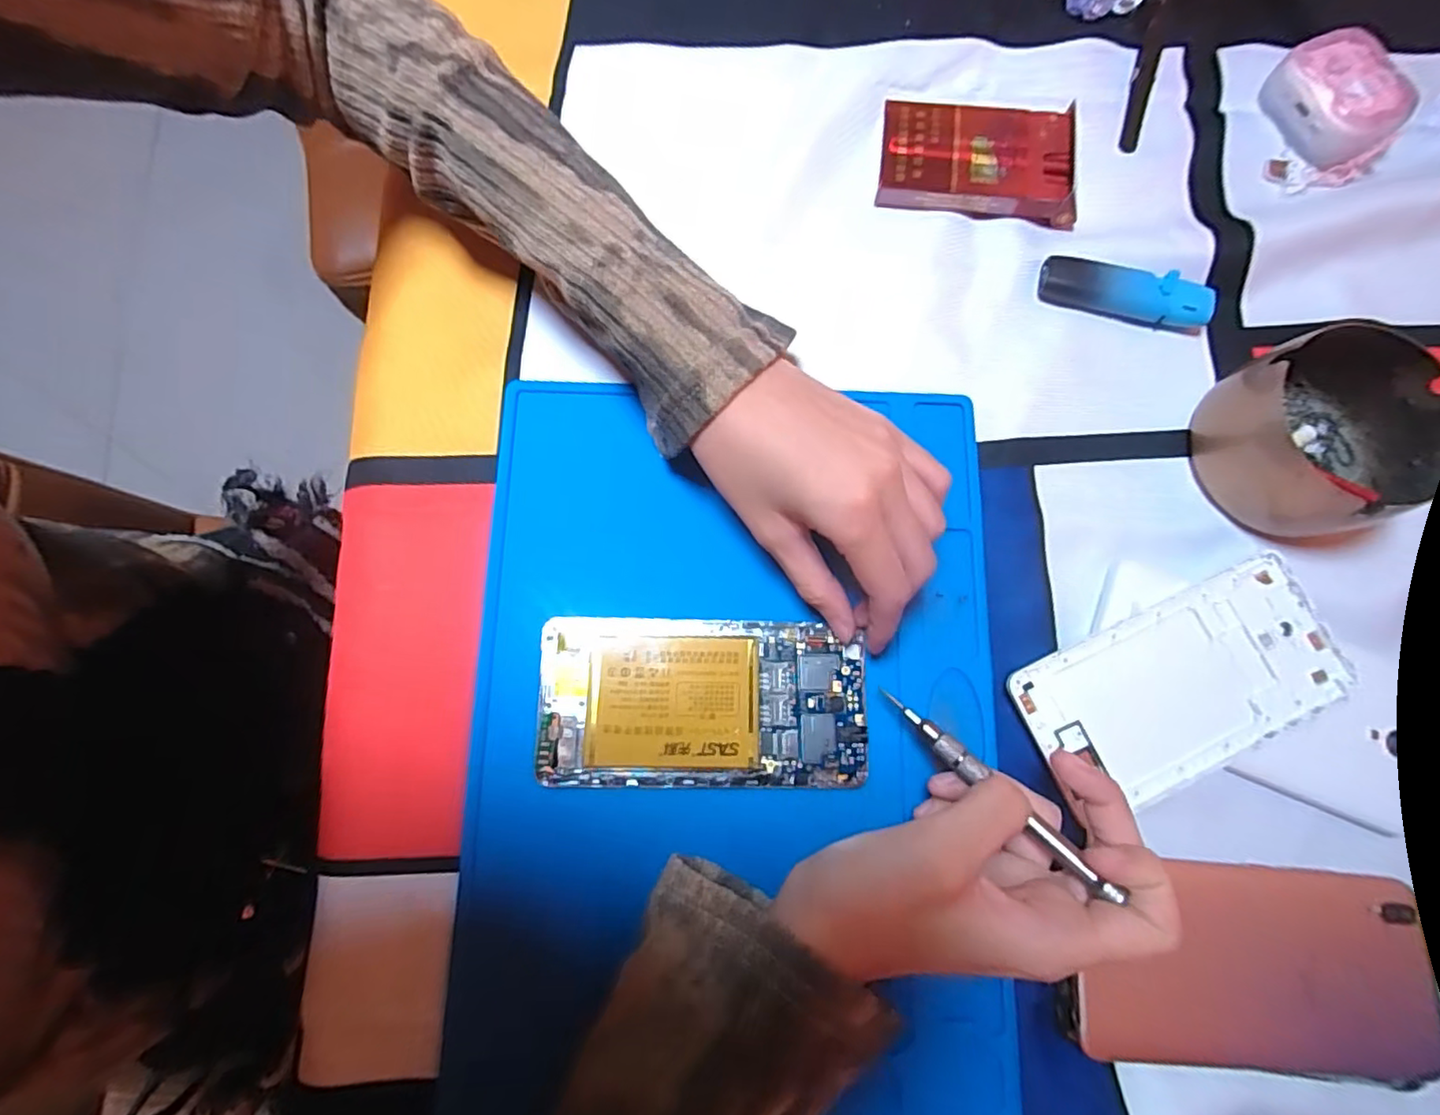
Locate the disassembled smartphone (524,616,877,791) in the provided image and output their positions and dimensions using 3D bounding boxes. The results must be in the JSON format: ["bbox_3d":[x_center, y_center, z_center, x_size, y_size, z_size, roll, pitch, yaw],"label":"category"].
[{"bbox_3d":[-0.008,0.063,0.267,0.140,0.006,0.071,1,78,-1],"label":"disassembled smartphone"}]

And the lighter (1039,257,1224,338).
[{"bbox_3d":[0.207,-0.136,0.314,0.084,0.011,0.026,12,78,2],"label":"lighter"}]

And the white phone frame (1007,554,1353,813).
[{"bbox_3d":[0.203,0.056,0.270,0.142,0.004,0.073,-18,79,-5],"label":"white phone frame"}]

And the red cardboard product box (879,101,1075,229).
[{"bbox_3d":[0.135,-0.209,0.324,0.099,0.016,0.056,7,78,1],"label":"red cardboard product box"}]

